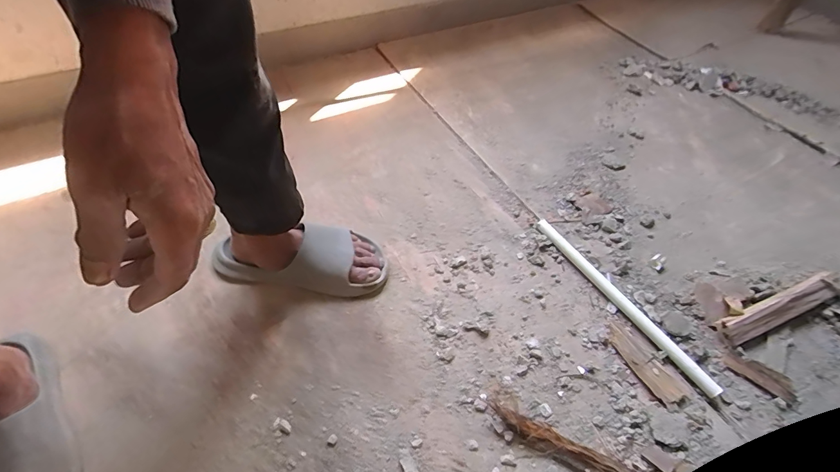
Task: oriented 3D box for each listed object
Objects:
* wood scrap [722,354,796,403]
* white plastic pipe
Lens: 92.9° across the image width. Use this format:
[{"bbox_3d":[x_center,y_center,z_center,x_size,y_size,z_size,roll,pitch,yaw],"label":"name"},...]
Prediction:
[{"bbox_3d":[0.493,0.202,0.579,0.089,0.021,0.024,37,59,22],"label":"wood scrap"},{"bbox_3d":[0.318,0.097,0.649,0.023,0.023,0.358,-26,58,-21],"label":"white plastic pipe"}]

